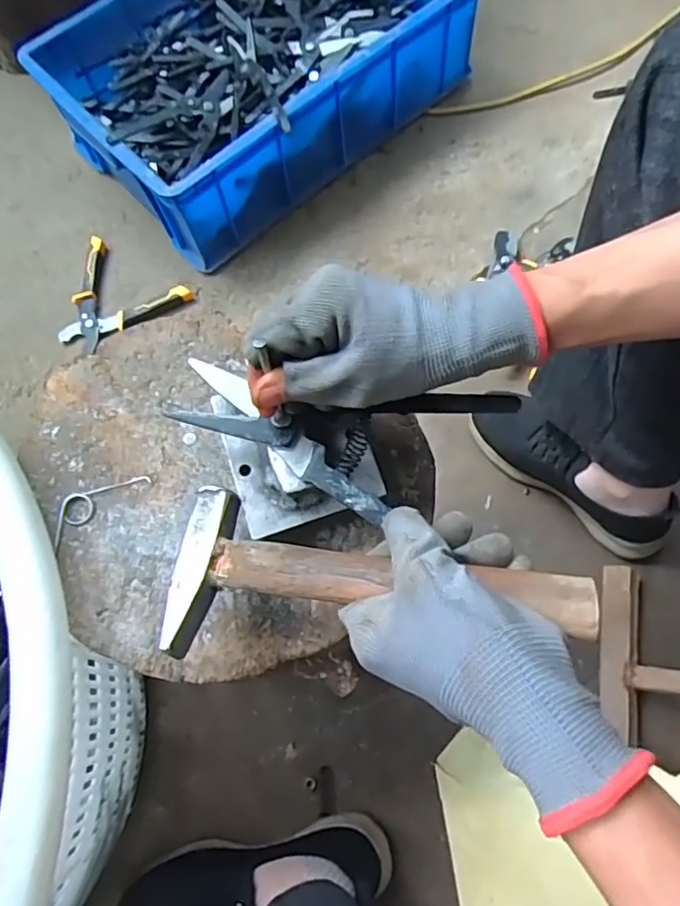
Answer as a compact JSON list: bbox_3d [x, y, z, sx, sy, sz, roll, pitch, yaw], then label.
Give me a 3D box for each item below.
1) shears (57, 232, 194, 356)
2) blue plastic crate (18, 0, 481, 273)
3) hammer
[{"bbox_3d":[-0.302,-0.197,0.792,0.162,0.023,0.140,32,74,14],"label":"shears"},{"bbox_3d":[-0.111,-0.531,0.826,0.508,0.152,0.347,-41,72,-12],"label":"blue plastic crate"},{"bbox_3d":[0.013,0.064,0.291,0.205,0.019,0.085,2,69,18],"label":"hammer"}]

